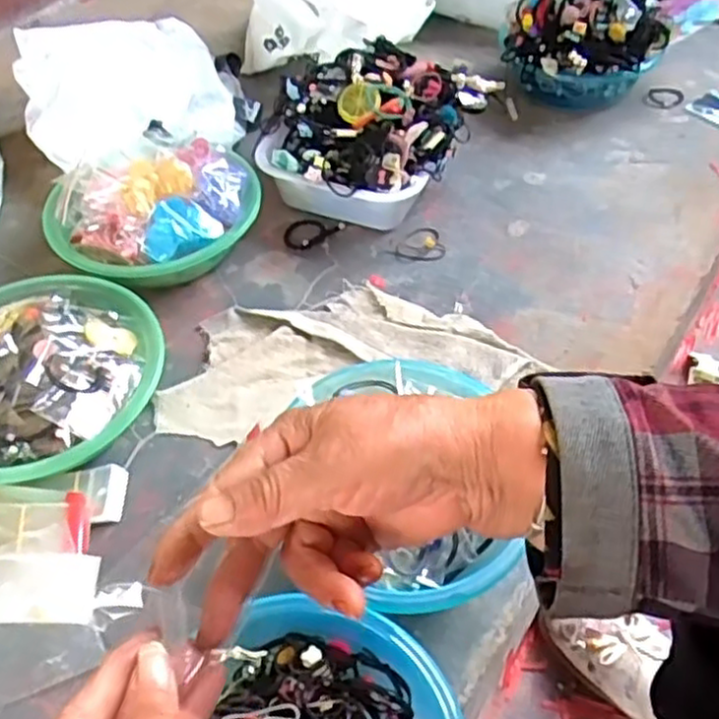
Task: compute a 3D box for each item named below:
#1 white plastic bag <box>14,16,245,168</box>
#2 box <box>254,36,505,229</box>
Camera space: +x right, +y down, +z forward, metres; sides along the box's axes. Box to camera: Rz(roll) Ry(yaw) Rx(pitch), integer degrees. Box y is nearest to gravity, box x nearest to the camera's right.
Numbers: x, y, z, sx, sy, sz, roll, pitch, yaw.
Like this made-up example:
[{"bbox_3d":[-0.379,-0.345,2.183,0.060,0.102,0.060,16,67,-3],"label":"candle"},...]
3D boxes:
[{"bbox_3d":[-0.310,-0.352,0.989,0.264,0.132,0.245,-17,51,-12],"label":"white plastic bag"},{"bbox_3d":[0.009,-0.282,0.911,0.225,0.135,0.242,24,55,20],"label":"box"}]

